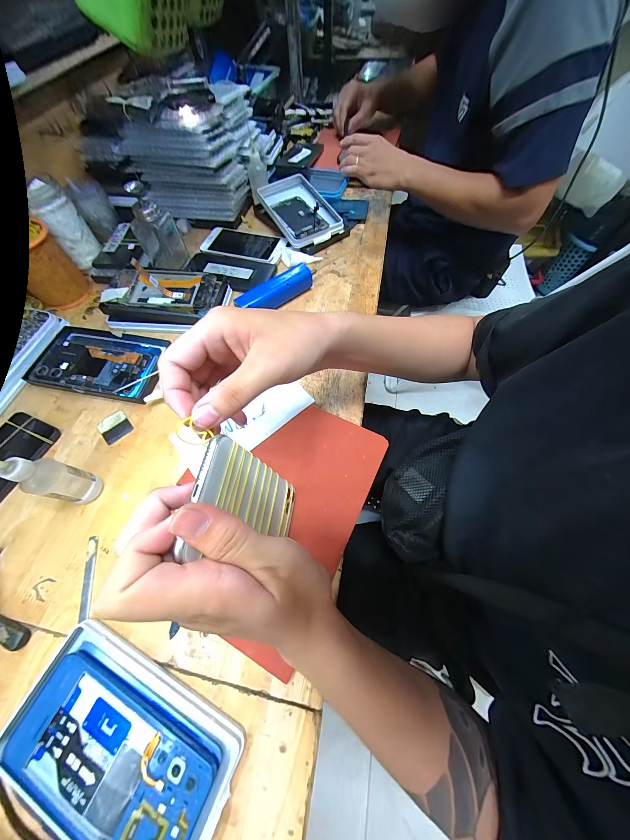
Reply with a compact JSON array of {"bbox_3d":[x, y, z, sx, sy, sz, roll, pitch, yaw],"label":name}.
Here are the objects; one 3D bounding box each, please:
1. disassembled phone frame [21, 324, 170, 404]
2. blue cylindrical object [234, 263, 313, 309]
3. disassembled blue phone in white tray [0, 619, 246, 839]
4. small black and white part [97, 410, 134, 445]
[{"bbox_3d":[-0.306,-0.084,0.391,0.183,0.016,0.106,10,64,7],"label":"disassembled phone frame"},{"bbox_3d":[-0.061,-0.201,0.426,0.127,0.034,0.029,-32,67,-13],"label":"blue cylindrical object"},{"bbox_3d":[-0.156,0.258,0.217,0.183,0.015,0.106,22,66,12],"label":"disassembled blue phone in white tray"},{"bbox_3d":[-0.260,0.009,0.351,0.035,0.004,0.041,-39,69,-16],"label":"small black and white part"}]

